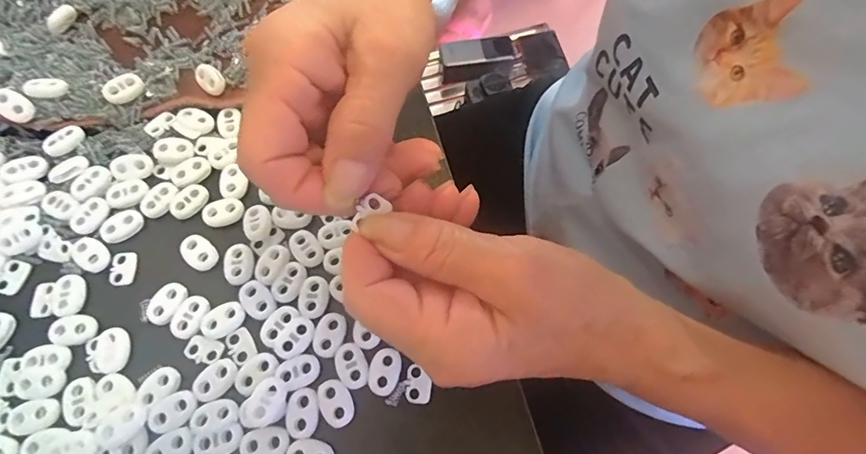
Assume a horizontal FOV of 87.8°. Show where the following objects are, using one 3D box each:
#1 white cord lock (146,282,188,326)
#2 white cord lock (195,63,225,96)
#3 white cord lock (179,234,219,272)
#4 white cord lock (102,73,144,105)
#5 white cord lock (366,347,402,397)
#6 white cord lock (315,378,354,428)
[{"bbox_3d":[-0.141,0.040,0.238,0.016,0.004,0.023,22,69,8],"label":"white cord lock"},{"bbox_3d":[-0.140,-0.093,0.282,0.014,0.004,0.022,-44,84,0],"label":"white cord lock"},{"bbox_3d":[-0.130,0.014,0.248,0.016,0.004,0.022,-42,74,-16],"label":"white cord lock"},{"bbox_3d":[-0.189,-0.084,0.275,0.022,0.012,0.013,-40,74,-16],"label":"white cord lock"},{"bbox_3d":[-0.024,0.072,0.225,0.017,0.004,0.022,9,68,3],"label":"white cord lock"},{"bbox_3d":[-0.048,0.086,0.220,0.015,0.004,0.022,-27,71,-11],"label":"white cord lock"}]

